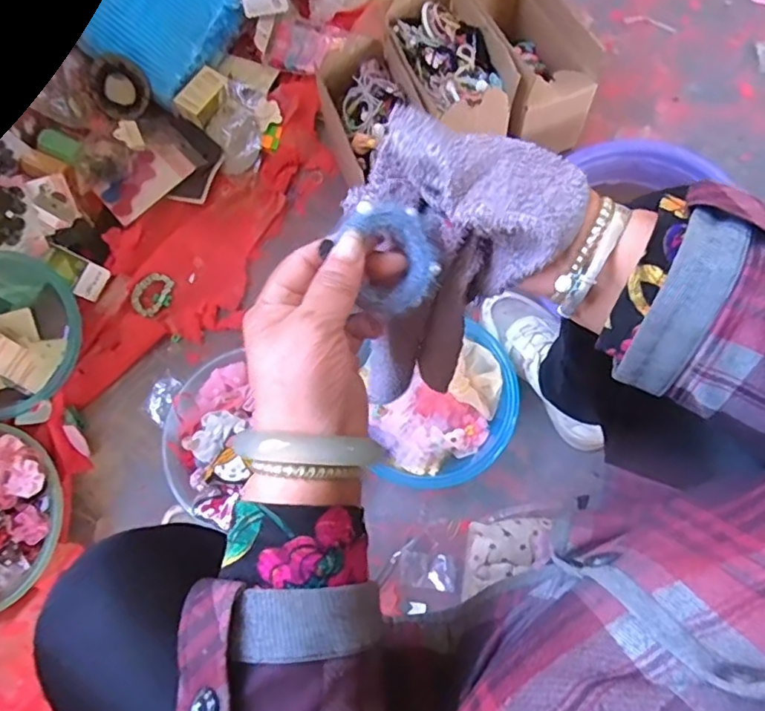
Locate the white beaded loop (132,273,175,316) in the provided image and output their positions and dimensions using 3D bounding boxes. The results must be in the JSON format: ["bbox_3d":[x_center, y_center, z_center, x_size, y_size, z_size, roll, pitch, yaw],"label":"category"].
[{"bbox_3d":[-0.340,-0.091,0.858,0.052,0.015,0.069,22,75,8],"label":"white beaded loop"}]

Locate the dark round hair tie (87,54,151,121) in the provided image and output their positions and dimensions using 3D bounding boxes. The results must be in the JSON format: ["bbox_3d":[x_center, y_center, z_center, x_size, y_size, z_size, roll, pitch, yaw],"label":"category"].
[{"bbox_3d":[-0.410,-0.417,0.896,0.100,0.011,0.091,44,113,-7],"label":"dark round hair tie"}]

